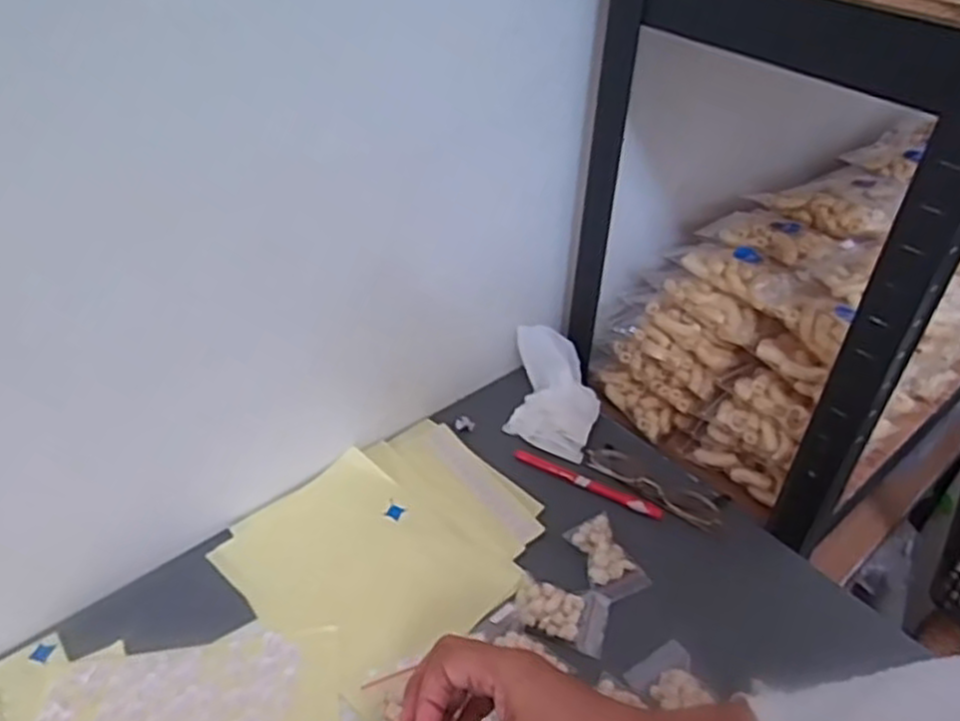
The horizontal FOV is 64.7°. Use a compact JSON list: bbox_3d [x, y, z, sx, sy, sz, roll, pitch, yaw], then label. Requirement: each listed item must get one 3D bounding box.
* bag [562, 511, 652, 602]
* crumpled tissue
[{"bbox_3d":[0.105,0.162,0.627,0.041,0.021,0.065,-21,45,-24],"label":"bag"},{"bbox_3d":[0.074,0.030,0.748,0.090,0.063,0.117,7,41,8],"label":"crumpled tissue"}]

